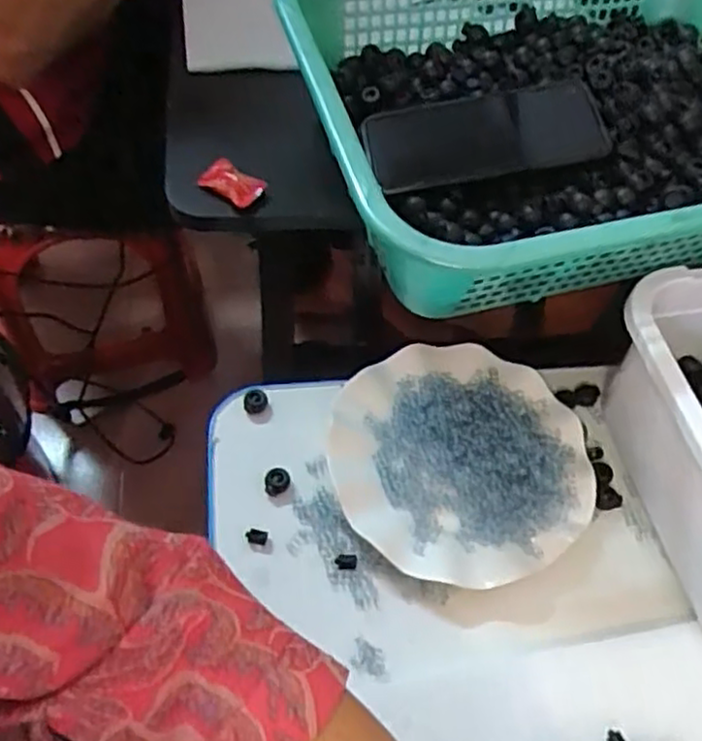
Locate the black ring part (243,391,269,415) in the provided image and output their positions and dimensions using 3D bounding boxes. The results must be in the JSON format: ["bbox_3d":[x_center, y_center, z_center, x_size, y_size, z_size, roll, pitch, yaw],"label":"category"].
[{"bbox_3d":[-0.072,0.025,0.530,0.017,0.014,0.014,2,58,-3],"label":"black ring part"}]

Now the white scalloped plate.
[{"bbox_3d":[0.078,0.059,0.503,0.176,0.014,0.179,2,58,-3],"label":"white scalloped plate"}]

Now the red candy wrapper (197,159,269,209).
[{"bbox_3d":[-0.085,-0.135,0.507,0.046,0.013,0.026,40,63,19],"label":"red candy wrapper"}]

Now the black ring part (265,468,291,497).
[{"bbox_3d":[-0.053,0.078,0.497,0.019,0.011,0.016,-26,64,-19],"label":"black ring part"}]

